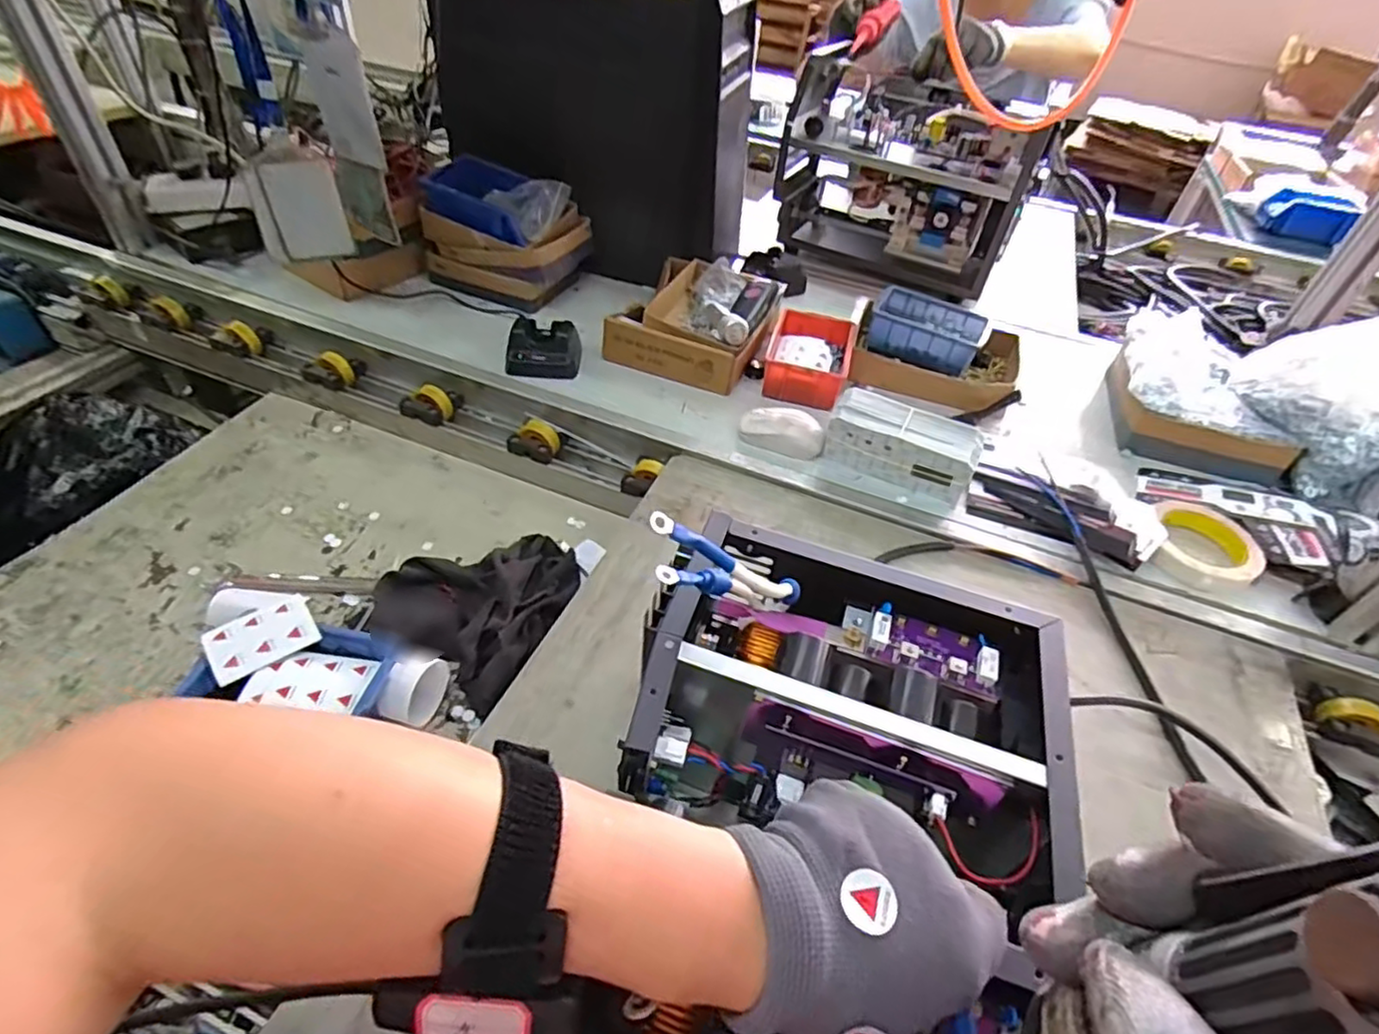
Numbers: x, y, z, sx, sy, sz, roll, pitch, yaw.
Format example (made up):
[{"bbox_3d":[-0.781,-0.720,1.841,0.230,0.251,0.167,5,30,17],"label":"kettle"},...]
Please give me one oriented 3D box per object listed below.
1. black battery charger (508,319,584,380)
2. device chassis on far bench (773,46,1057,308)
[{"bbox_3d":[-0.179,-0.205,0.825,0.088,0.054,0.067,1,45,-6],"label":"black battery charger"},{"bbox_3d":[0.347,-0.544,1.082,0.366,0.261,0.239,24,47,17],"label":"device chassis on far bench"}]

